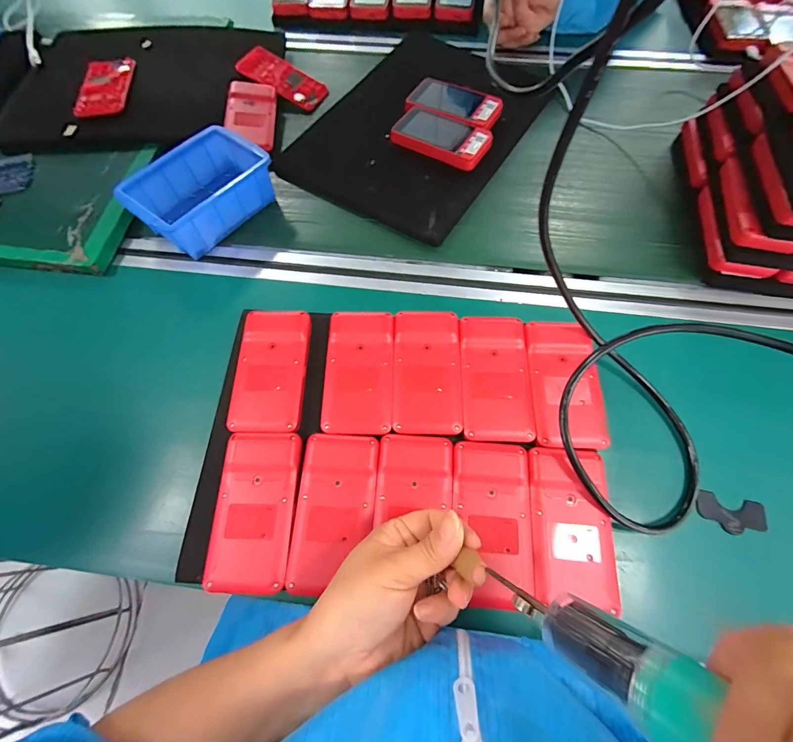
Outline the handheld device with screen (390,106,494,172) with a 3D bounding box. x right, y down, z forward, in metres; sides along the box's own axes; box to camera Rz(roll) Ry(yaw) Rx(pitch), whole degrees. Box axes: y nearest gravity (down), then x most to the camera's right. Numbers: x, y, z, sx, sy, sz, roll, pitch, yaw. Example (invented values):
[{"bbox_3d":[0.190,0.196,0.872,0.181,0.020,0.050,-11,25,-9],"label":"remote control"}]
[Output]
[{"bbox_3d":[0.059,-0.301,0.461,0.121,0.018,0.066,32,71,13],"label":"handheld device with screen"}]

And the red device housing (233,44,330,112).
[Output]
[{"bbox_3d":[-0.162,-0.423,0.519,0.122,0.012,0.062,30,69,-3],"label":"red device housing"}]

